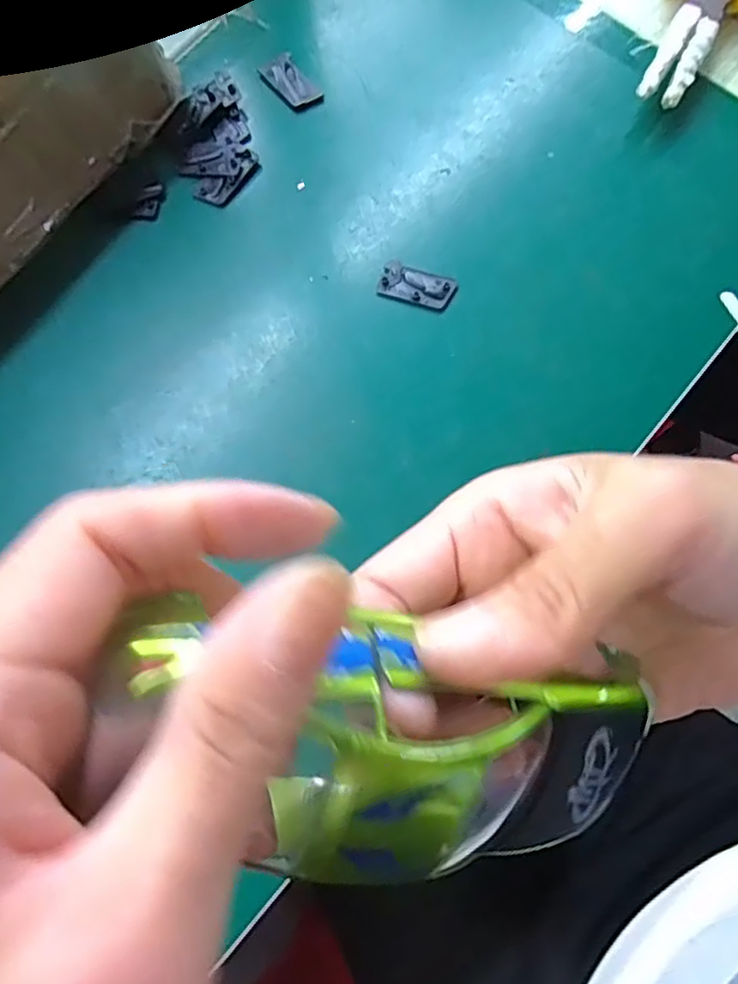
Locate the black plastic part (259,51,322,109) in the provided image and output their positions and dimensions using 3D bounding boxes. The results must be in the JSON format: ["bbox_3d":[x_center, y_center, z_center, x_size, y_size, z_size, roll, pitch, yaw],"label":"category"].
[{"bbox_3d":[-0.040,-0.204,0.329,0.020,0.005,0.028,-40,79,-8],"label":"black plastic part"}]

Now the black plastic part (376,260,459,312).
[{"bbox_3d":[0.022,-0.094,0.302,0.034,0.004,0.018,19,78,5],"label":"black plastic part"}]

